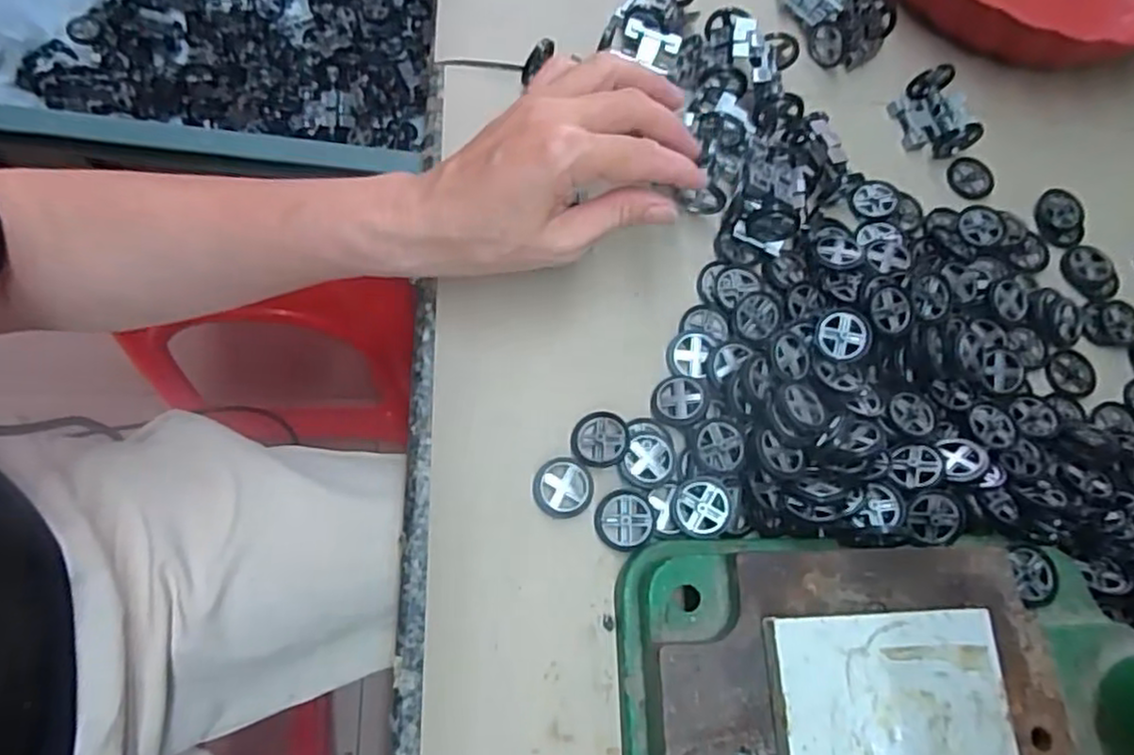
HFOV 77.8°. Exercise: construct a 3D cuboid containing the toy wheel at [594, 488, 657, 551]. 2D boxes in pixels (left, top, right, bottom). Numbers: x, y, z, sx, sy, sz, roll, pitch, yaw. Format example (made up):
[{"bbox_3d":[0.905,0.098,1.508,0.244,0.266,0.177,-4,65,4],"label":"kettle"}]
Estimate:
[{"bbox_3d":[0.027,0.066,0.325,0.026,0.004,0.027,2,72,-7],"label":"toy wheel"}]

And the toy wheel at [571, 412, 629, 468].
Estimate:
[{"bbox_3d":[0.016,0.029,0.335,0.027,0.007,0.027,2,72,-7],"label":"toy wheel"}]

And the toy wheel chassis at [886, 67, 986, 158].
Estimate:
[{"bbox_3d":[0.222,-0.159,0.423,0.038,0.024,0.047,-15,75,-12],"label":"toy wheel chassis"}]

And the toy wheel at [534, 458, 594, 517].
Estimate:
[{"bbox_3d":[-0.002,0.051,0.328,0.027,0.005,0.027,2,72,-7],"label":"toy wheel"}]

